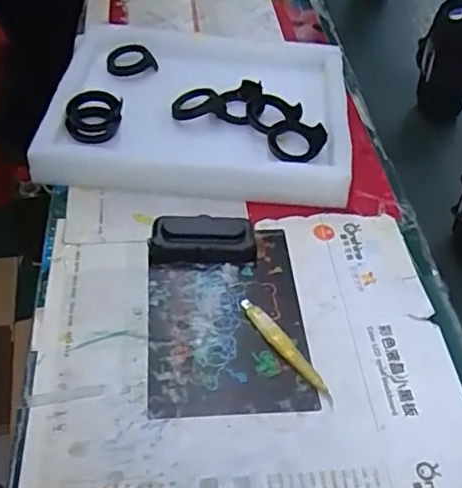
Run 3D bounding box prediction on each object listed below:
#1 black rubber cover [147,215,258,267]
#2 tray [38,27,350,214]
[{"bbox_3d":[-0.029,-0.005,0.624,0.106,0.023,0.052,-1,47,-4],"label":"black rubber cover"},{"bbox_3d":[-0.038,-0.186,0.758,0.347,0.047,0.308,4,47,1],"label":"tray"}]

